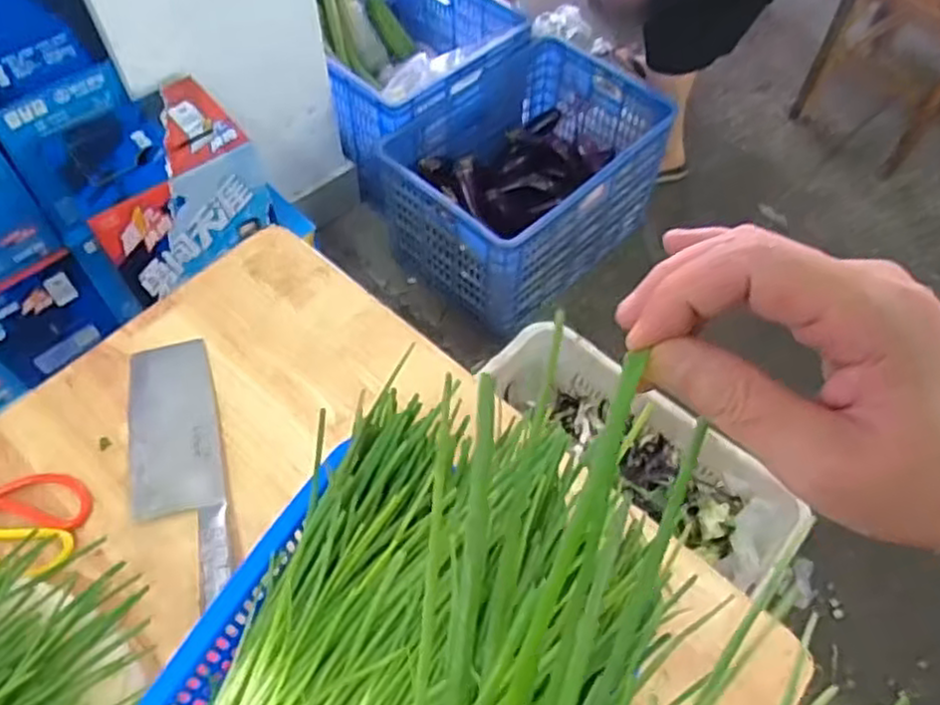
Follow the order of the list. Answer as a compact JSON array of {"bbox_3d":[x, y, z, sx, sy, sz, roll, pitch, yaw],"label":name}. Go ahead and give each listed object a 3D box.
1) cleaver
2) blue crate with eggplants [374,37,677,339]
[{"bbox_3d":[-0.301,0.112,0.742,0.090,0.026,0.291,-13,62,-9],"label":"cleaver"},{"bbox_3d":[0.144,-0.414,1.749,0.434,0.339,0.642,39,66,21],"label":"blue crate with eggplants"}]

